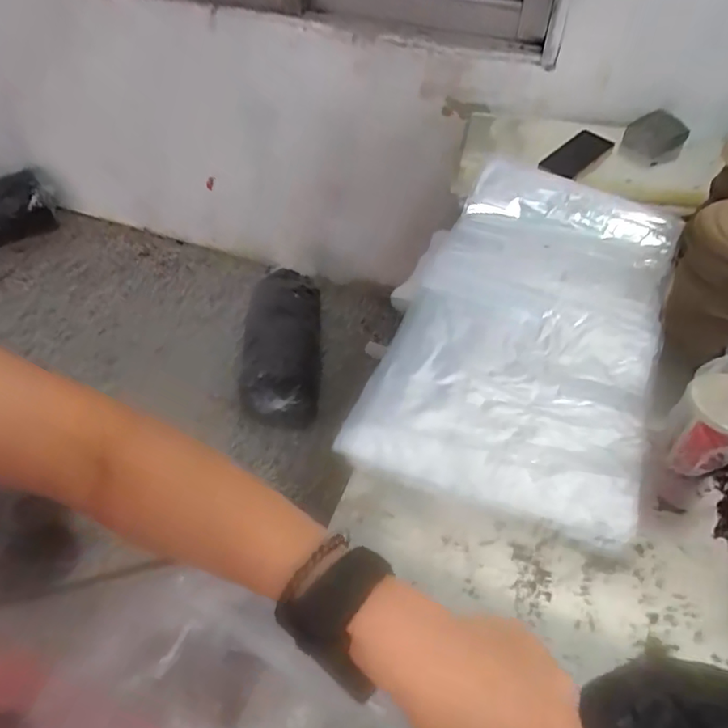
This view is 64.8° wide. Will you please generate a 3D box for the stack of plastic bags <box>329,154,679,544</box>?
[{"bbox_3d":[0.255,-0.080,0.903,0.398,0.072,0.647,19,52,15],"label":"stack of plastic bags"}]

